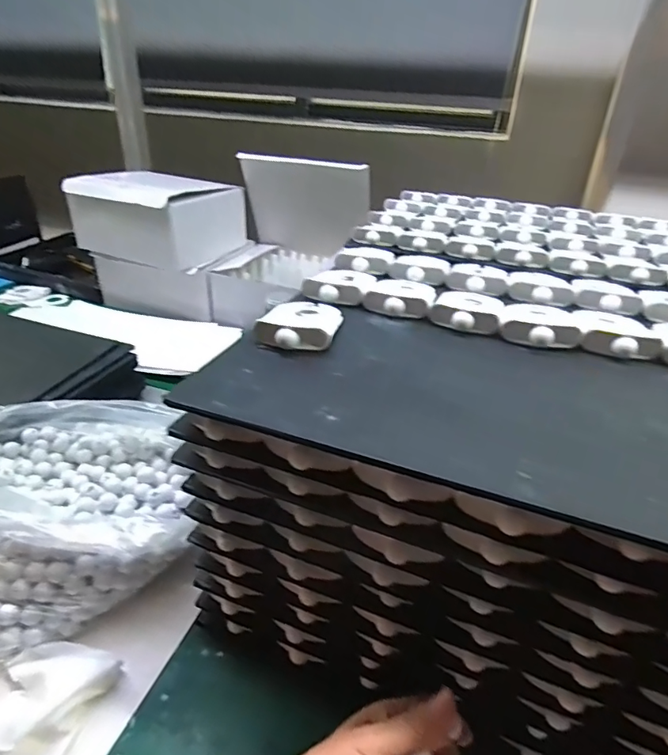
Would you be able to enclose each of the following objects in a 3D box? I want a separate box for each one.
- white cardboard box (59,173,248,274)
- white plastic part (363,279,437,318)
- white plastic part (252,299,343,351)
[{"bbox_3d":[-0.320,-0.290,0.898,0.239,0.125,0.215,14,33,19],"label":"white cardboard box"},{"bbox_3d":[0.063,-0.079,0.452,0.057,0.017,0.086,10,32,12],"label":"white plastic part"},{"bbox_3d":[-0.024,-0.046,0.387,0.055,0.016,0.088,9,32,11],"label":"white plastic part"}]

